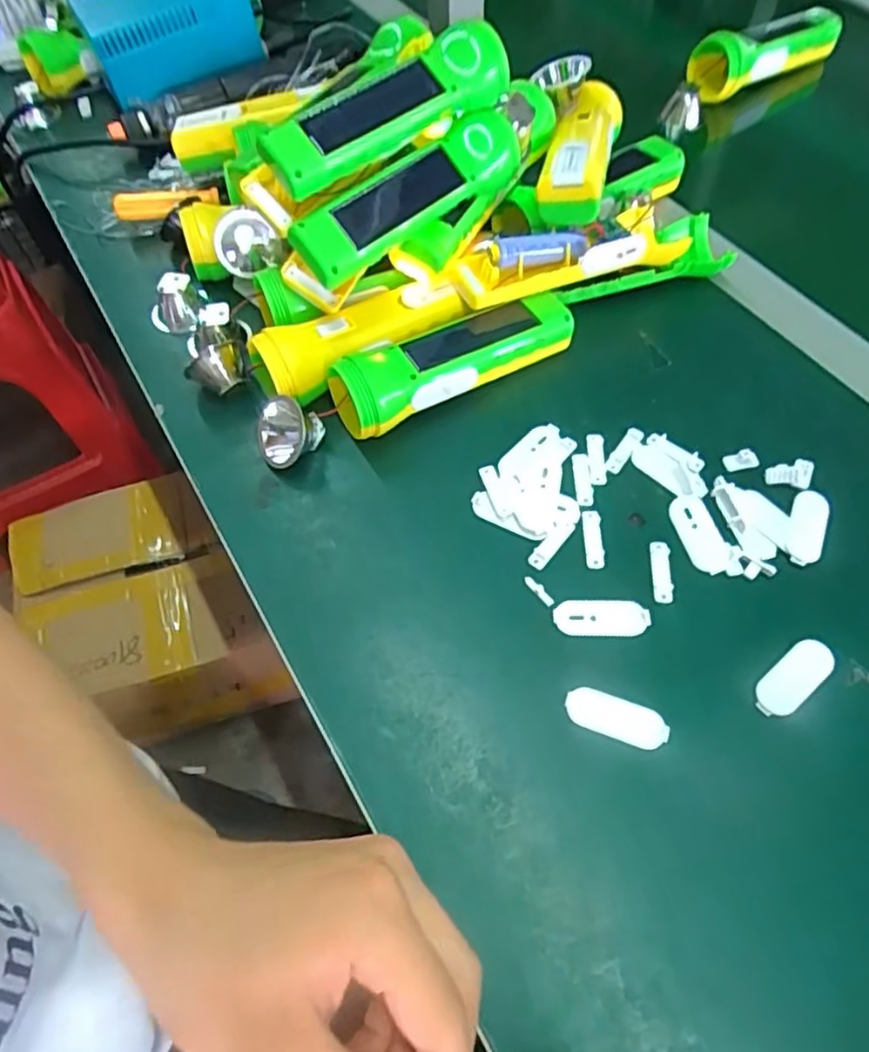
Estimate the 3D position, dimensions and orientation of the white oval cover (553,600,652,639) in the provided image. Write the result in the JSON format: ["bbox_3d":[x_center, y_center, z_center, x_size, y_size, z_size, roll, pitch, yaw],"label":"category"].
[{"bbox_3d":[0.091,0.050,0.358,0.050,0.004,0.021,-1,59,2],"label":"white oval cover"}]

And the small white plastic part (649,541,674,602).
[{"bbox_3d":[0.127,0.025,0.370,0.011,0.004,0.037,2,59,4],"label":"small white plastic part"}]

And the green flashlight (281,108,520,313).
[{"bbox_3d":[-0.016,-0.200,0.416,0.168,0.055,0.049,-40,65,-19],"label":"green flashlight"}]

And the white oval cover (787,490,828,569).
[{"bbox_3d":[0.212,0.000,0.375,0.019,0.004,0.050,20,62,14],"label":"white oval cover"}]

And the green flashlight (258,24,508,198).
[{"bbox_3d":[-0.027,-0.248,0.390,0.156,0.037,0.035,-36,64,-17],"label":"green flashlight"}]

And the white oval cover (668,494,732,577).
[{"bbox_3d":[0.151,0.005,0.376,0.022,0.005,0.048,-12,59,-4],"label":"white oval cover"}]

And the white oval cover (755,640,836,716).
[{"bbox_3d":[0.184,0.078,0.337,0.050,0.004,0.021,-37,64,-18],"label":"white oval cover"}]

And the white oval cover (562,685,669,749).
[{"bbox_3d":[0.091,0.096,0.330,0.050,0.004,0.021,16,61,12],"label":"white oval cover"}]

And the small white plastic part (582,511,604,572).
[{"bbox_3d":[0.092,0.007,0.382,0.011,0.004,0.038,-1,59,2],"label":"small white plastic part"}]

